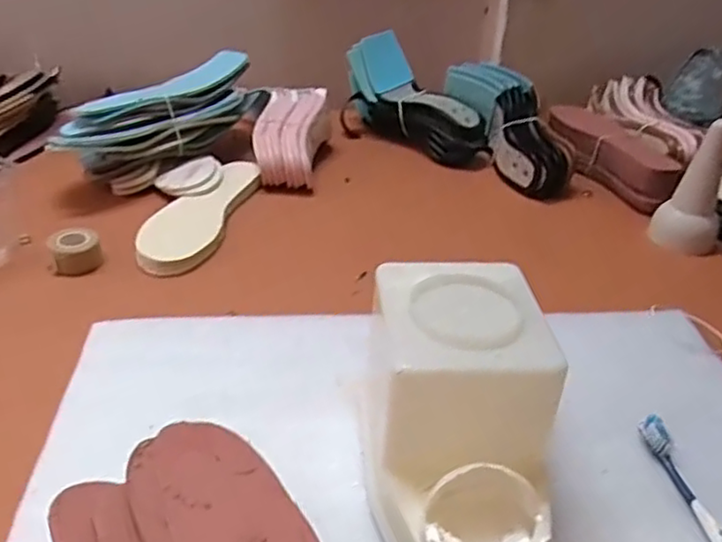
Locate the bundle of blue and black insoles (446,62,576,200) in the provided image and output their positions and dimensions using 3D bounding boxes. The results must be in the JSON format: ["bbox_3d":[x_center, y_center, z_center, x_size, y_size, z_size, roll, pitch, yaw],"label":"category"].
[{"bbox_3d":[0.214,-0.194,0.900,0.117,0.073,0.255,-8,54,-19],"label":"bundle of blue and black insoles"}]

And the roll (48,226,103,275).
[{"bbox_3d":[-0.279,-0.021,0.648,0.045,0.030,0.045,3,32,-2],"label":"roll"}]

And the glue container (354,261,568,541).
[{"bbox_3d":[0.060,0.094,0.401,0.110,0.120,0.197,2,32,-3],"label":"glue container"}]

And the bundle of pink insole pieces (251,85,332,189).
[{"bbox_3d":[-0.090,-0.177,0.860,0.084,0.057,0.178,7,53,5],"label":"bundle of pink insole pieces"}]

